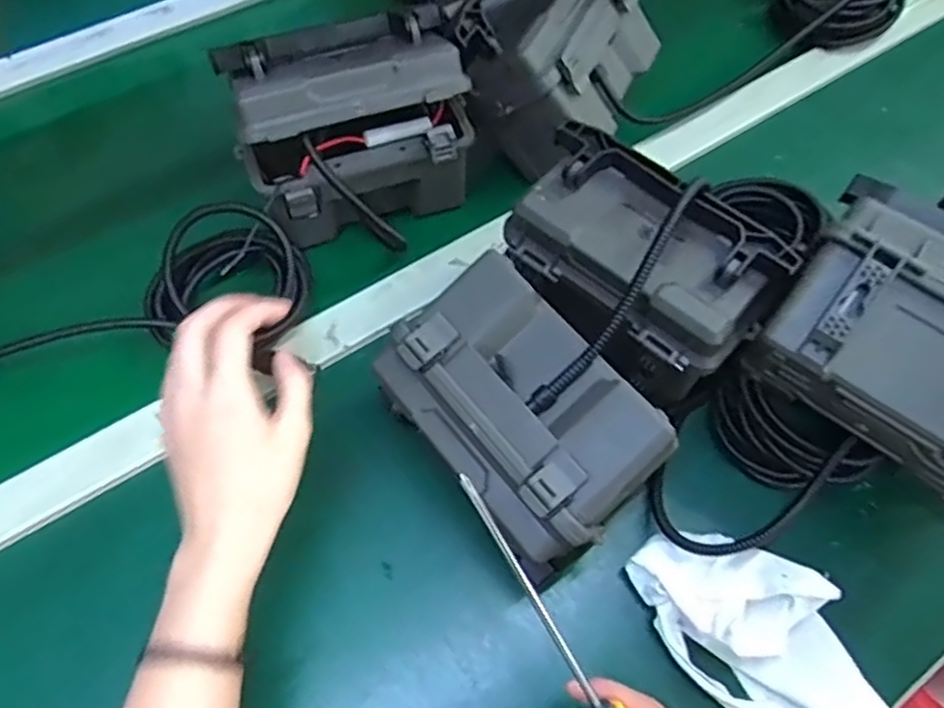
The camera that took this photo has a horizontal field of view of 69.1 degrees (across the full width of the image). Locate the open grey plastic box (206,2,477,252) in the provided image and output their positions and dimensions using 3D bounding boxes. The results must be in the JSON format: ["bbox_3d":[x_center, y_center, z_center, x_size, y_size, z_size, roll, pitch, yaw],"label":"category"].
[{"bbox_3d":[-0.092,-0.174,0.543,0.167,0.133,0.116,-25,64,-14],"label":"open grey plastic box"}]

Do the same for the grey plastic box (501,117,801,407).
[{"bbox_3d":[0.104,-0.060,0.464,0.180,0.091,0.095,37,66,18],"label":"grey plastic box"}]

